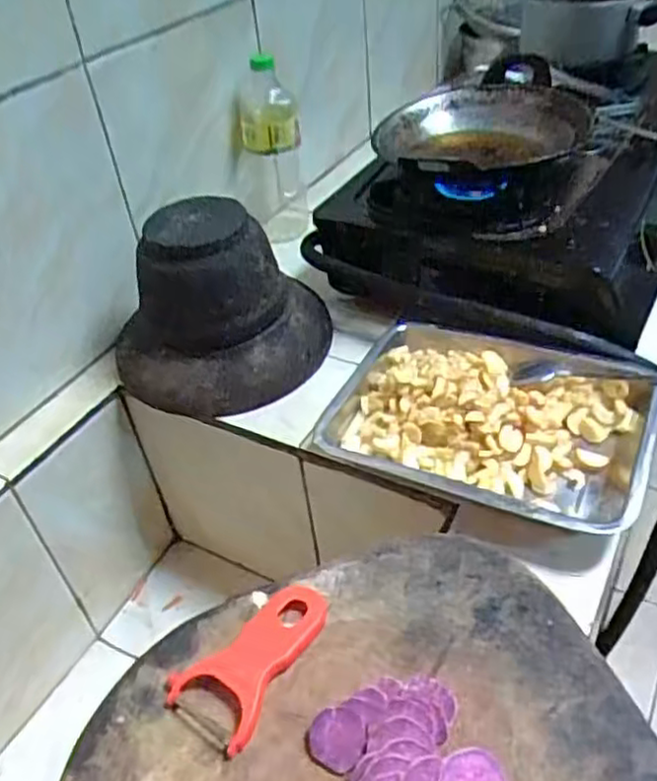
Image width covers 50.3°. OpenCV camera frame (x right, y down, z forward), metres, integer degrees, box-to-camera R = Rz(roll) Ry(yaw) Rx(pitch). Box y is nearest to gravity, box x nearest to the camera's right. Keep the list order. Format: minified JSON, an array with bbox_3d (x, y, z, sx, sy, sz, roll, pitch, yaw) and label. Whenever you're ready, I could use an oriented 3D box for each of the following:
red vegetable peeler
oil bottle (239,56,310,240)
[{"bbox_3d":[-0.053,0.178,0.475,0.068,0.017,0.117,20,47,28],"label":"red vegetable peeler"},{"bbox_3d":[-0.077,-0.332,0.982,0.082,0.245,0.076,-8,40,-2],"label":"oil bottle"}]

